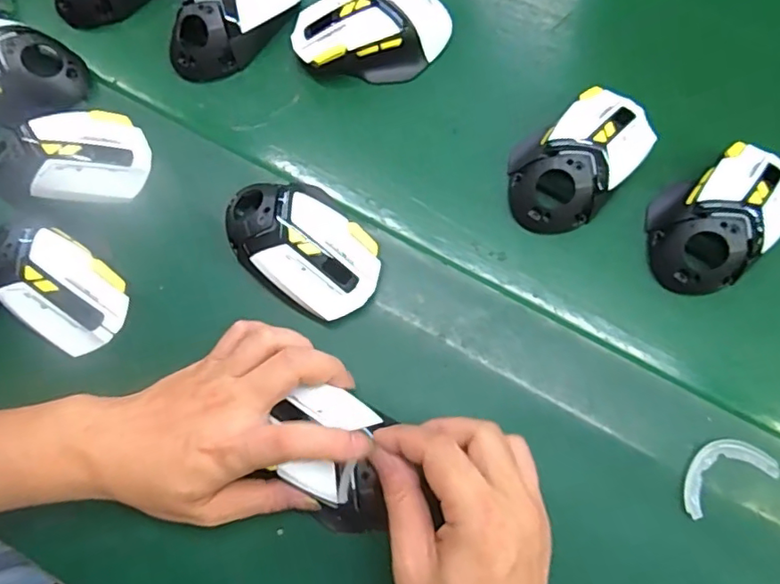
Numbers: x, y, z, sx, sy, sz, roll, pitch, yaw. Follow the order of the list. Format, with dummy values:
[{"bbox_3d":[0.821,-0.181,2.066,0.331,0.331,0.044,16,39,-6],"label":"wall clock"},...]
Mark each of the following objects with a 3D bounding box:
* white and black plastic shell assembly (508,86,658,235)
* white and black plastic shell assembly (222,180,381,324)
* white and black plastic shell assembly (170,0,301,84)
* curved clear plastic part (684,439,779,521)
[{"bbox_3d":[0.132,-0.097,0.400,0.077,0.039,0.118,41,80,11],"label":"white and black plastic shell assembly"},{"bbox_3d":[-0.062,-0.031,0.379,0.115,0.041,0.068,39,80,11],"label":"white and black plastic shell assembly"},{"bbox_3d":[-0.126,-0.220,0.438,0.069,0.036,0.121,33,79,10],"label":"white and black plastic shell assembly"},{"bbox_3d":[0.207,0.112,0.351,0.065,0.010,0.033,-24,76,-4],"label":"curved clear plastic part"}]

